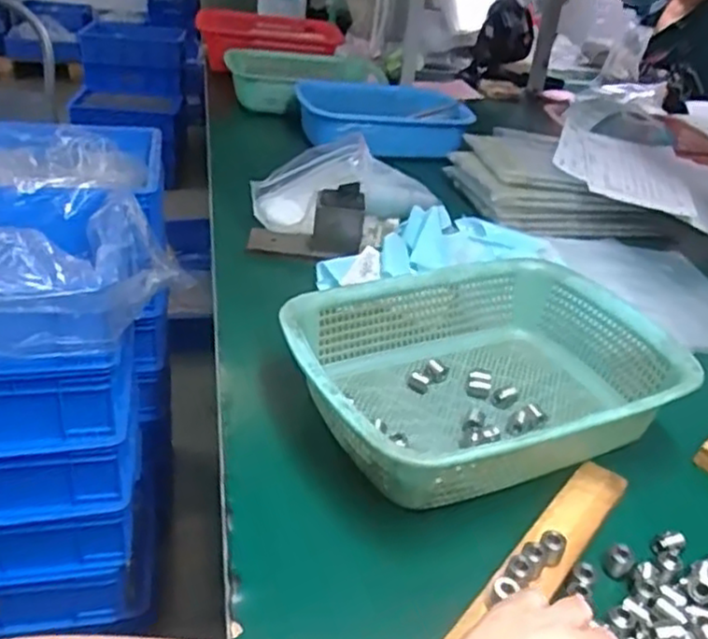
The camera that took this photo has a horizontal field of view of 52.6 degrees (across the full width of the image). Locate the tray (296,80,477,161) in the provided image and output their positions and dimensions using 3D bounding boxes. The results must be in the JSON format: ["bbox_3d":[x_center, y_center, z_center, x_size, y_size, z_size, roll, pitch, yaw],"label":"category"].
[{"bbox_3d":[0.043,-0.341,1.230,0.282,0.084,0.168,3,31,-5],"label":"tray"}]

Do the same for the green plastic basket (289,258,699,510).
[{"bbox_3d":[0.102,0.048,0.586,0.301,0.082,0.218,-9,34,-24],"label":"green plastic basket"}]

